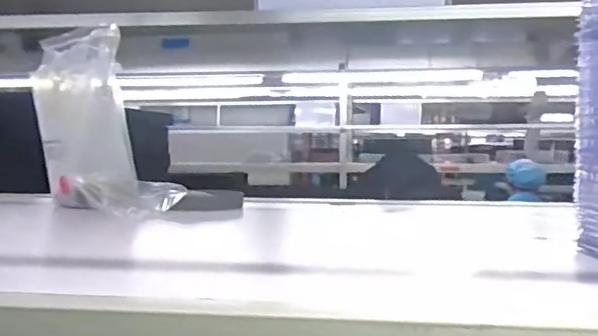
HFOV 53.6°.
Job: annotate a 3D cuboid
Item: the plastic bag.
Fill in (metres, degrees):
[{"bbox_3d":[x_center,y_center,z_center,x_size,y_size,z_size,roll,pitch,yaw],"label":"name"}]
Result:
[{"bbox_3d":[-0.250,-0.061,0.781,0.183,0.231,0.173,-2,1,-19],"label":"plastic bag"}]

